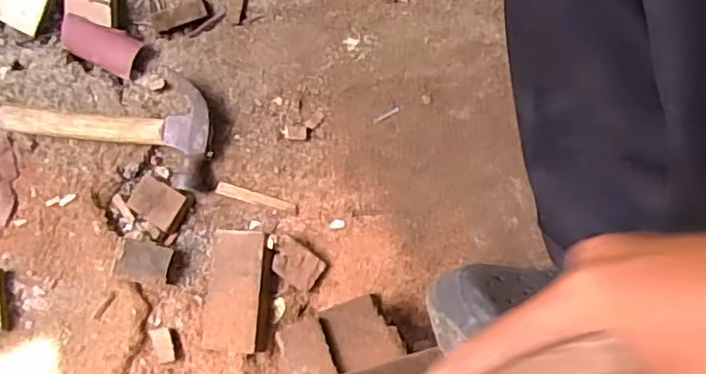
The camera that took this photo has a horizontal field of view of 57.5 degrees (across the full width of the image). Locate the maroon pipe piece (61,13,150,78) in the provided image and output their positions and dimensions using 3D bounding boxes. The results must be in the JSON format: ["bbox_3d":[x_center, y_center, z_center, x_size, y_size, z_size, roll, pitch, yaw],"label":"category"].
[{"bbox_3d":[-0.280,-0.158,0.707,0.098,0.017,0.044,24,76,6],"label":"maroon pipe piece"}]

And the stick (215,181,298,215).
[{"bbox_3d":[-0.100,0.012,0.676,0.088,0.007,0.013,16,75,4],"label":"stick"}]

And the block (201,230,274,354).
[{"bbox_3d":[-0.113,0.103,0.639,0.061,0.027,0.115,6,74,1],"label":"block"}]

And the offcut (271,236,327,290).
[{"bbox_3d":[-0.057,0.077,0.646,0.051,0.017,0.036,35,77,9],"label":"offcut"}]

